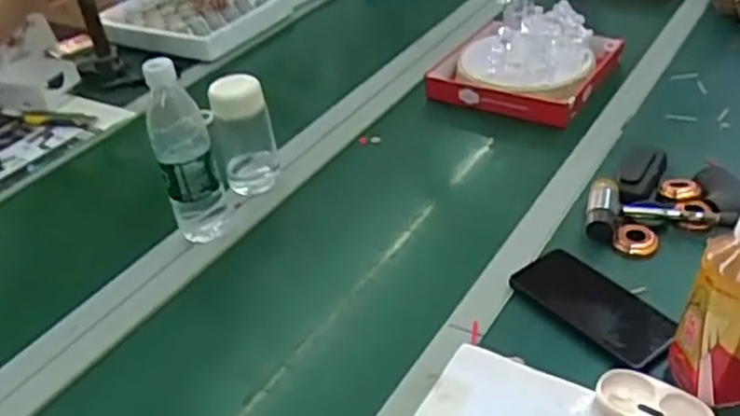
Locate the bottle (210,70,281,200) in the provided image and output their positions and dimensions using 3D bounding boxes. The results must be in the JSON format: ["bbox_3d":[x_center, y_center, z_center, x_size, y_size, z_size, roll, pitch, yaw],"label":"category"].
[{"bbox_3d":[-0.171,-0.105,0.981,0.077,0.153,0.066,-15,36,-11],"label":"bottle"}]

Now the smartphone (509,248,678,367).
[{"bbox_3d":[0.226,0.094,0.745,0.078,0.013,0.162,-28,40,-27],"label":"smartphone"}]

